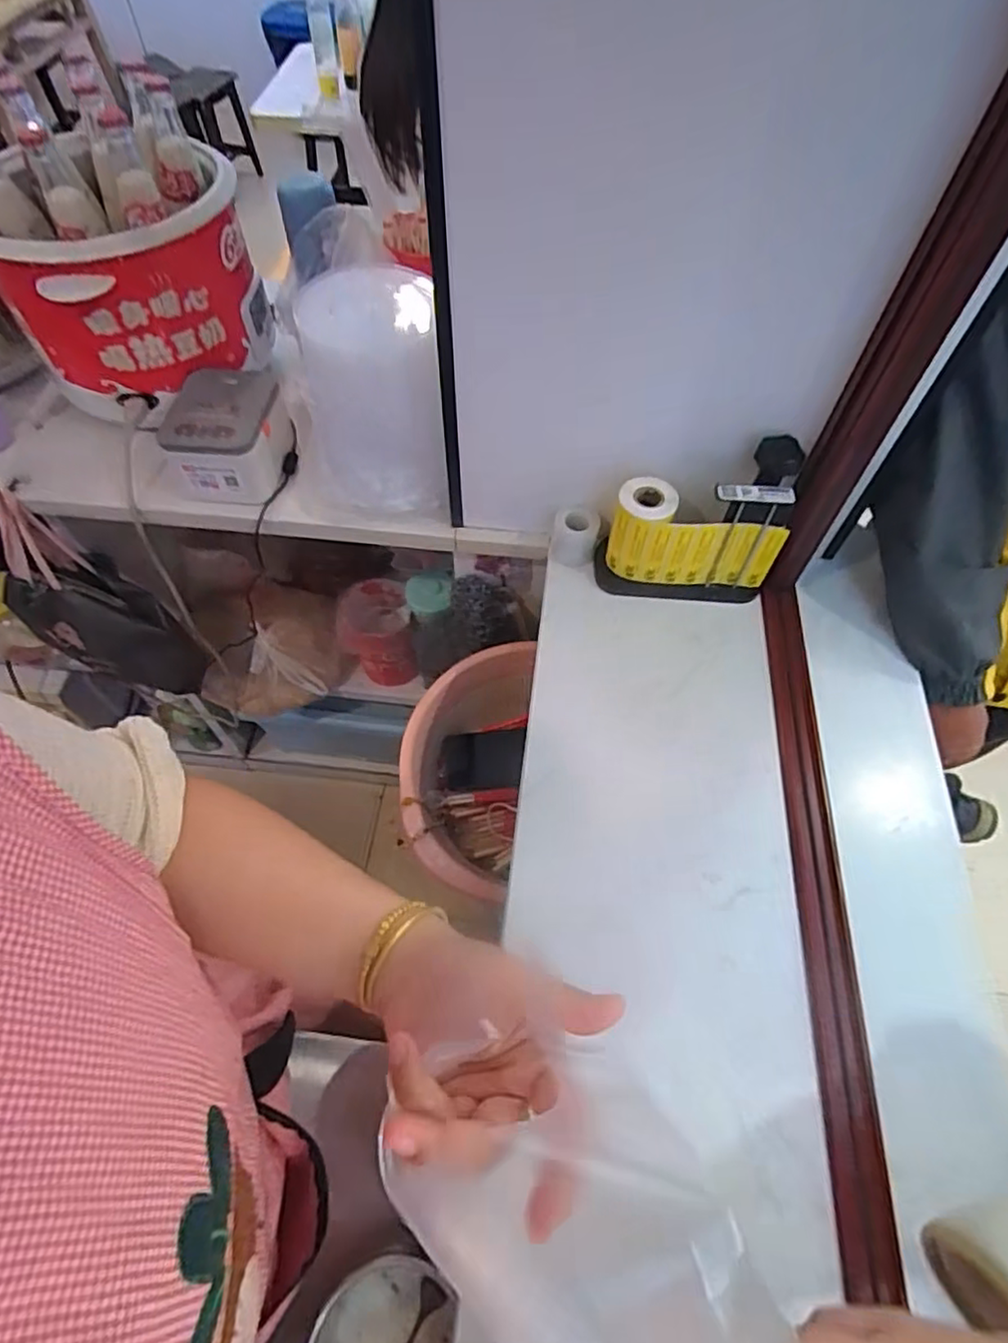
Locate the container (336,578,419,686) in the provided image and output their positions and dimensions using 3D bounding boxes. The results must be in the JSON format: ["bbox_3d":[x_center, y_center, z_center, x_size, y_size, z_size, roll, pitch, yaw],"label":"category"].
[{"bbox_3d":[-0.217,-0.062,1.125,0.128,0.148,0.124,-8,58,-5],"label":"container"}]

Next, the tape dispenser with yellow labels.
[{"bbox_3d":[0.189,-0.145,0.667,0.172,0.172,0.064,5,58,3],"label":"tape dispenser with yellow labels"}]

